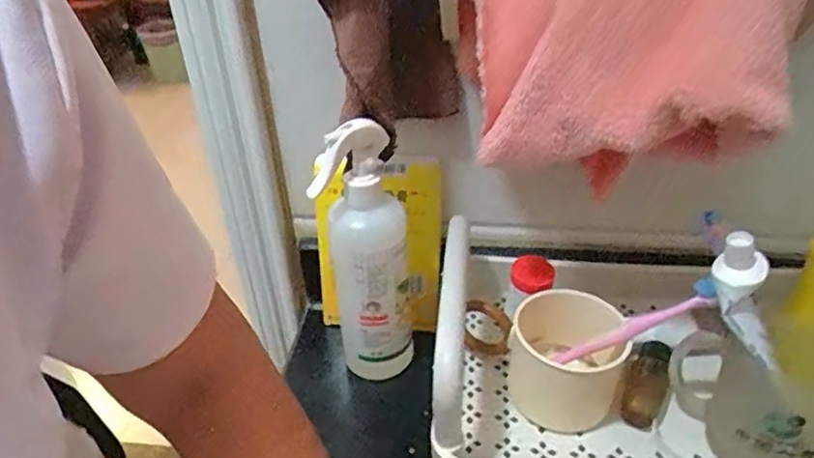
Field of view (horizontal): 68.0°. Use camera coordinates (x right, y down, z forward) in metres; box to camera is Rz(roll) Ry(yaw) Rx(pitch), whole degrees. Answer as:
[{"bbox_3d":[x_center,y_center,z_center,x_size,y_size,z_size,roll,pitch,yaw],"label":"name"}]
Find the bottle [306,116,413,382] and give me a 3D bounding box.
[{"bbox_3d":[-0.029,0.024,0.507,0.086,0.229,0.056,-11,36,-11],"label":"bottle"}]

